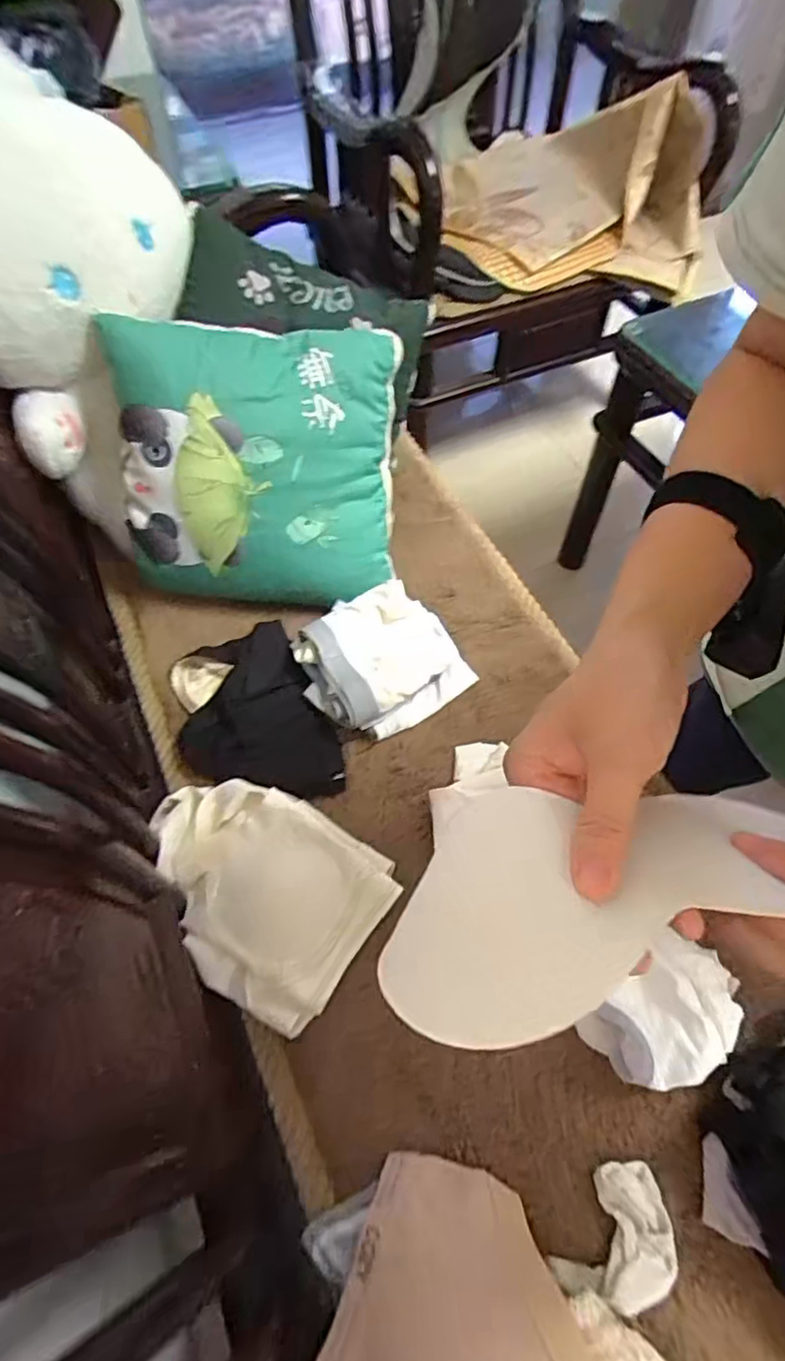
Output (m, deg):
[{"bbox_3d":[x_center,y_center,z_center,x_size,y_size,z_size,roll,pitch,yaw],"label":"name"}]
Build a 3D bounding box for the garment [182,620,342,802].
[{"bbox_3d":[-0.158,0.032,0.739,0.172,0.032,0.232,-10,59,-6],"label":"garment"}]

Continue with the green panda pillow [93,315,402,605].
[{"bbox_3d":[-0.162,-0.256,0.768,0.330,0.073,0.320,0,102,-7],"label":"green panda pillow"}]

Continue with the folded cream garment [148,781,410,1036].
[{"bbox_3d":[-0.138,0.194,0.628,0.254,0.053,0.182,32,64,18],"label":"folded cream garment"}]

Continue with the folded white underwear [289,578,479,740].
[{"bbox_3d":[-0.014,-0.028,0.756,0.186,0.061,0.172,-27,62,-16],"label":"folded white underwear"}]

